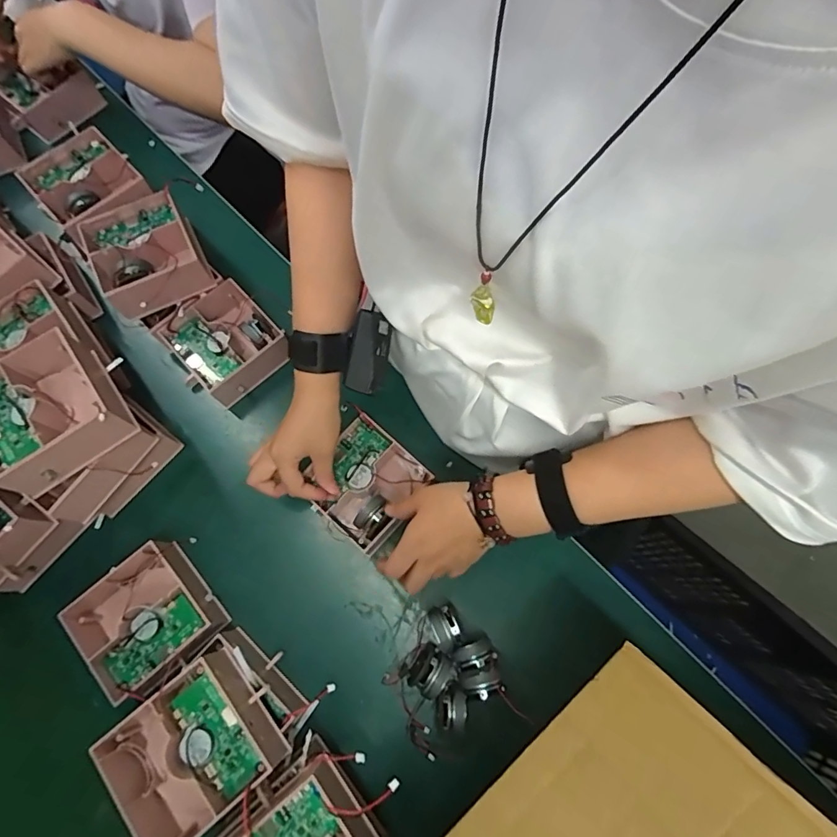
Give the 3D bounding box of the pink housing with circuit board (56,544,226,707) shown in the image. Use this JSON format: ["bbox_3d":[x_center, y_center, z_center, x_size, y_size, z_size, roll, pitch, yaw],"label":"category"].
[{"bbox_3d":[-0.256,0.192,0.467,0.113,0.049,0.110,-38,76,-10],"label":"pink housing with circuit board"}]

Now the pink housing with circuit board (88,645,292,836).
[{"bbox_3d":[-0.178,0.261,0.388,0.110,0.048,0.105,-39,76,-10],"label":"pink housing with circuit board"}]

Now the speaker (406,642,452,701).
[{"bbox_3d":[0.011,0.231,0.451,0.034,0.038,0.038,30,76,10],"label":"speaker"}]

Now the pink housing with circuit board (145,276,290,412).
[{"bbox_3d":[-0.214,-0.087,0.548,0.101,0.045,0.106,-43,76,-11],"label":"pink housing with circuit board"}]

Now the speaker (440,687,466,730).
[{"bbox_3d":[0.031,0.258,0.439,0.022,0.029,0.030,3,73,2],"label":"speaker"}]

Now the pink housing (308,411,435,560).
[{"bbox_3d":[-0.051,0.066,0.499,0.098,0.048,0.105,35,77,11],"label":"pink housing"}]

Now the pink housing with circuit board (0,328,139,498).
[{"bbox_3d":[-0.320,-0.006,0.421,0.106,0.049,0.104,-35,75,-9],"label":"pink housing with circuit board"}]

